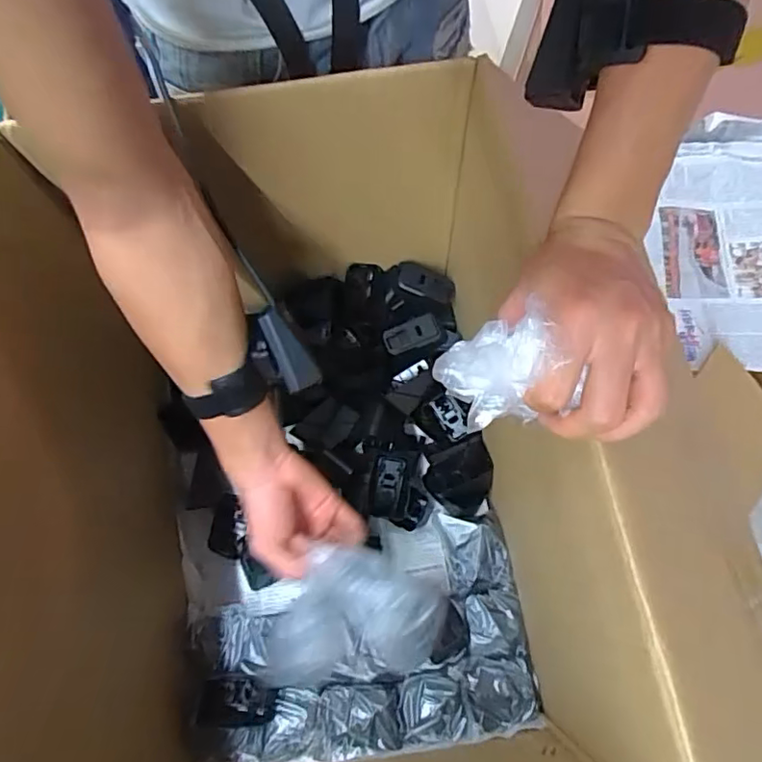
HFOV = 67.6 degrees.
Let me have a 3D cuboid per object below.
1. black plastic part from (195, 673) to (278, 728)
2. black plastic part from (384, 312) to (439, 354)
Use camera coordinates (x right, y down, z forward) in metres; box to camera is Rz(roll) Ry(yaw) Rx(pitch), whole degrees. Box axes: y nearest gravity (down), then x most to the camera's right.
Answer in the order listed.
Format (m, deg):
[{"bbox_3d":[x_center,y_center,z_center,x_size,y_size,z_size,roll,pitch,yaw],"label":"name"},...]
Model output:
[{"bbox_3d":[-0.144,0.319,0.567,0.076,0.016,0.045,1,70,2],"label":"black plastic part"},{"bbox_3d":[0.036,-0.055,0.686,0.069,0.012,0.036,-24,90,-11],"label":"black plastic part"}]

